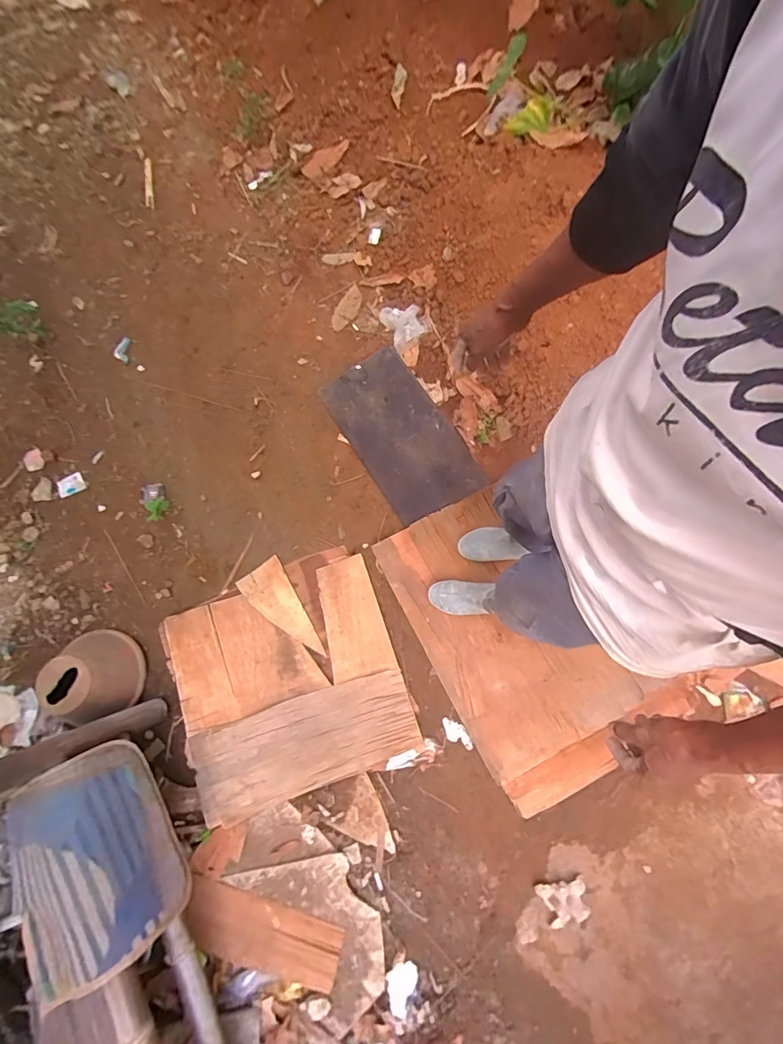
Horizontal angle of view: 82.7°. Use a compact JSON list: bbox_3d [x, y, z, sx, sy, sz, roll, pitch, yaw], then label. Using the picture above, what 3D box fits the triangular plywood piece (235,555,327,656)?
[{"bbox_3d":[-0.331,0.272,1.338,0.138,0.012,0.317,-32,79,-7],"label":"triangular plywood piece"}]

